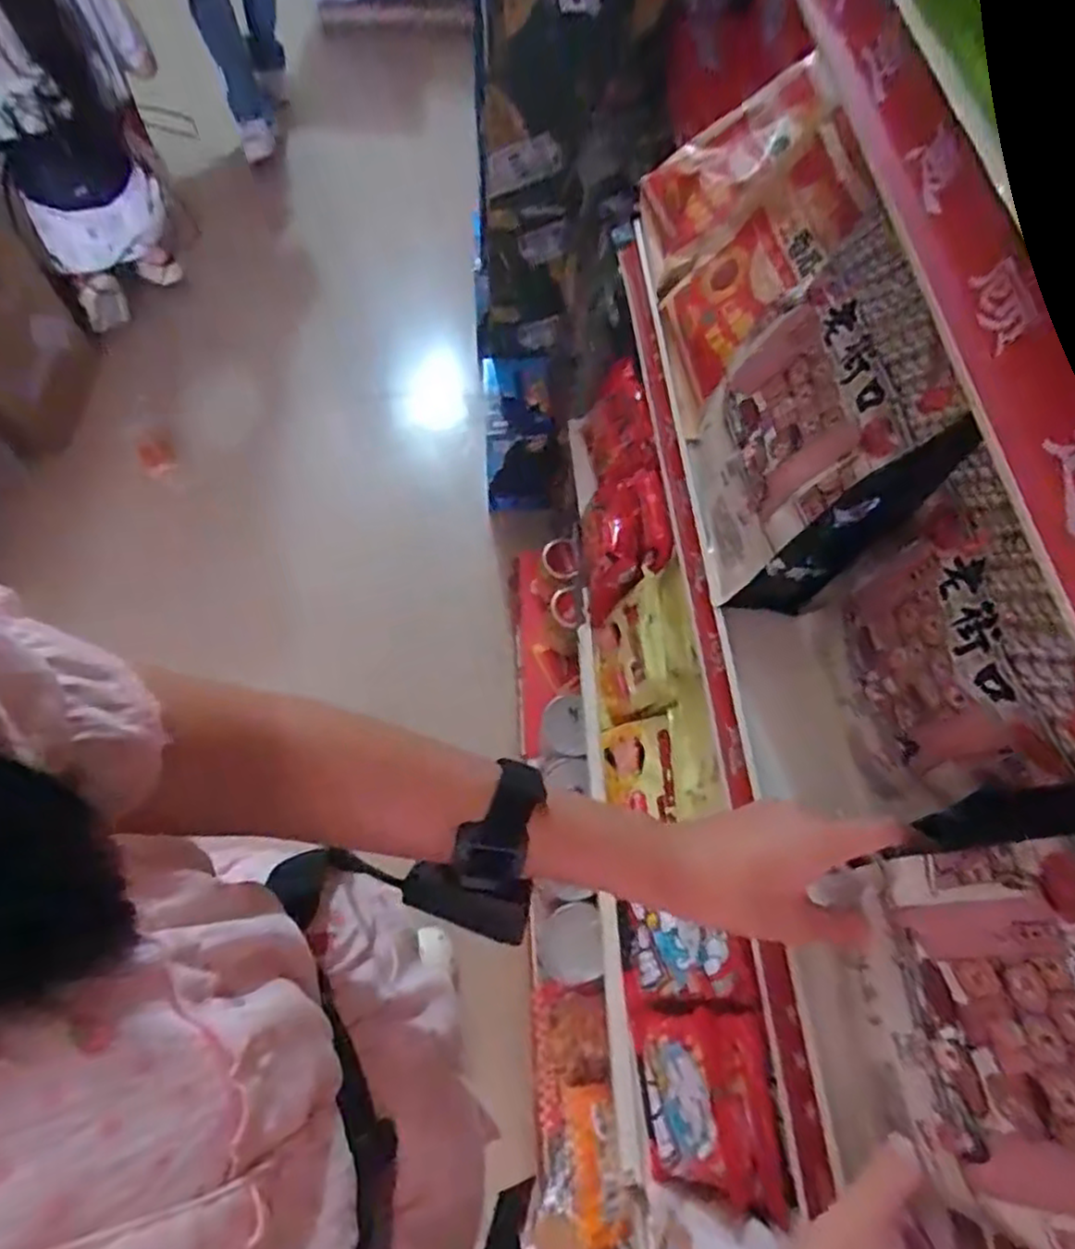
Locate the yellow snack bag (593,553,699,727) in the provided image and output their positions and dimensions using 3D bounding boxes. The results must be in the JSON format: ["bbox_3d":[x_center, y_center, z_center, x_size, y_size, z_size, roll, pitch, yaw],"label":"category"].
[{"bbox_3d":[0.135,0.029,0.787,0.055,0.175,0.143,6,63,-24],"label":"yellow snack bag"}]

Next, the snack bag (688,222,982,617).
[{"bbox_3d":[0.175,-0.123,0.462,0.082,0.190,0.168,2,65,-2],"label":"snack bag"}]

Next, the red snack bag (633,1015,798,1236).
[{"bbox_3d":[0.146,0.412,0.603,0.060,0.159,0.136,28,52,-32],"label":"red snack bag"}]

